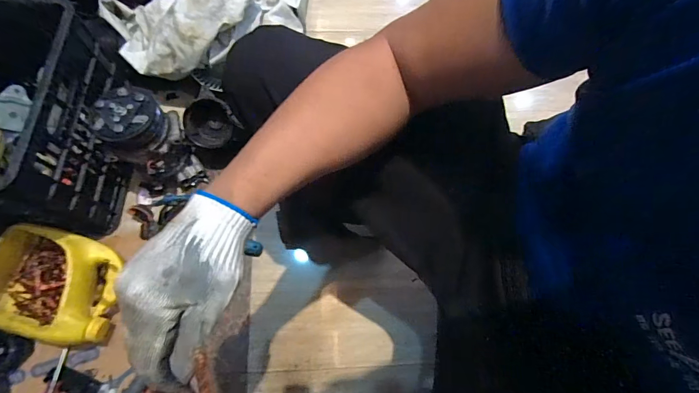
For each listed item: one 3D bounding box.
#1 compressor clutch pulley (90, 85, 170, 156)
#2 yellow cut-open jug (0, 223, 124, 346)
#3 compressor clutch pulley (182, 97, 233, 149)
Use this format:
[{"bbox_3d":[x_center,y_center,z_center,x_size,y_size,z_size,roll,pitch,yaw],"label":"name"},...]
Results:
[{"bbox_3d":[-0.394,-0.133,0.673,0.108,0.064,0.113,20,71,4],"label":"compressor clutch pulley"},{"bbox_3d":[-0.526,0.157,0.681,0.220,0.092,0.175,15,71,3],"label":"yellow cut-open jug"},{"bbox_3d":[-0.295,-0.142,0.766,0.099,0.105,0.060,-21,43,12],"label":"compressor clutch pulley"}]

